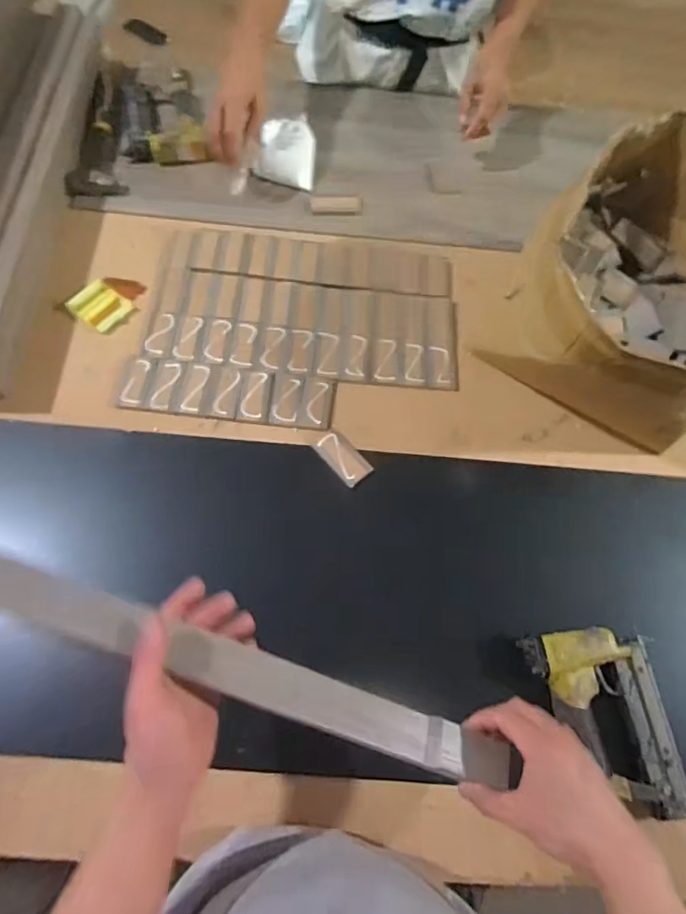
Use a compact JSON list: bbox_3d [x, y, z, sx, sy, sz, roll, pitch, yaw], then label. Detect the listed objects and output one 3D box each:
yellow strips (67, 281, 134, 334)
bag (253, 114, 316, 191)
[{"bbox_3d":[-0.349,-0.217,0.750,0.080,0.004,0.066,36,70,12],"label":"yellow strips"},{"bbox_3d":[-0.092,-0.509,0.862,0.091,0.046,0.126,4,67,-1],"label":"bag"}]

